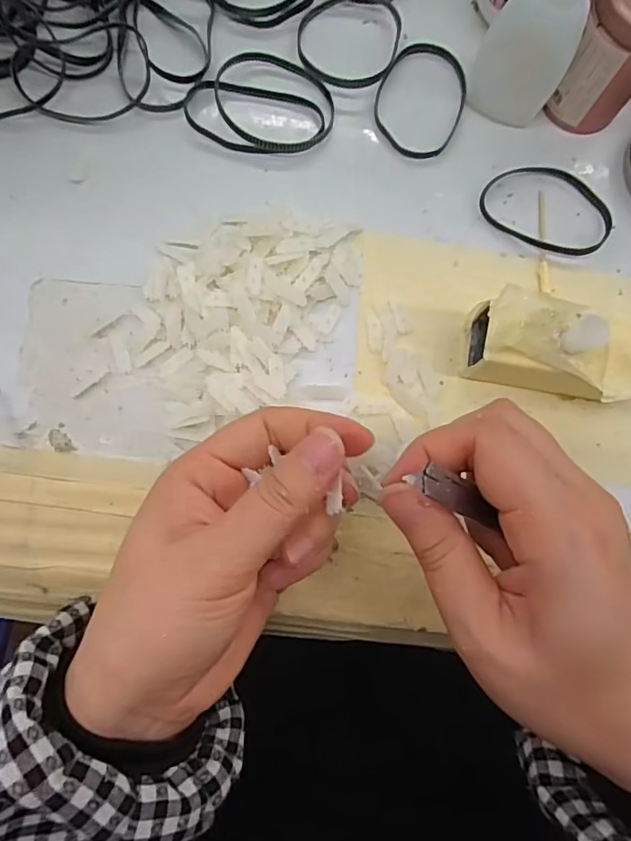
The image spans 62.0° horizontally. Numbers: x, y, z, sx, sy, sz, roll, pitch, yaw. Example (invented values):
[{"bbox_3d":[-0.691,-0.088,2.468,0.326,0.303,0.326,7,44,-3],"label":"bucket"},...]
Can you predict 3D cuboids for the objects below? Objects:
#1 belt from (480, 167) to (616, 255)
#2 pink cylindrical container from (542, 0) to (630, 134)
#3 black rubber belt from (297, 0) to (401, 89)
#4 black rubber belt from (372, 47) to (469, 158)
[{"bbox_3d":[0.126,-0.116,0.281,0.071,0.008,0.048,27,81,1],"label":"belt"},{"bbox_3d":[0.150,-0.185,0.263,0.044,0.067,0.040,-24,83,-7],"label":"pink cylindrical container"},{"bbox_3d":[0.019,-0.209,0.288,0.057,0.004,0.057,-1,81,-4],"label":"black rubber belt"},{"bbox_3d":[0.058,-0.177,0.288,0.049,0.006,0.068,20,81,0],"label":"black rubber belt"}]

